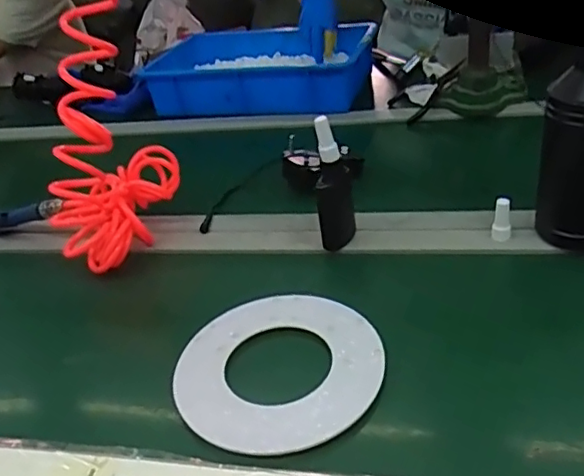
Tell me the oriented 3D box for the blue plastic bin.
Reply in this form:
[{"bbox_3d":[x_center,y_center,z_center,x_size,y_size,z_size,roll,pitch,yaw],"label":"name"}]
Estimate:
[{"bbox_3d":[-0.070,-0.318,1.197,0.446,0.112,0.259,2,35,17],"label":"blue plastic bin"}]

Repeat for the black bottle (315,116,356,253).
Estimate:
[{"bbox_3d":[0.048,-0.057,0.686,0.041,0.157,0.034,-5,33,6],"label":"black bottle"}]

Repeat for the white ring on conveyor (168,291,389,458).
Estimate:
[{"bbox_3d":[-0.013,0.114,0.566,0.189,0.009,0.192,-6,33,4],"label":"white ring on conveyor"}]

